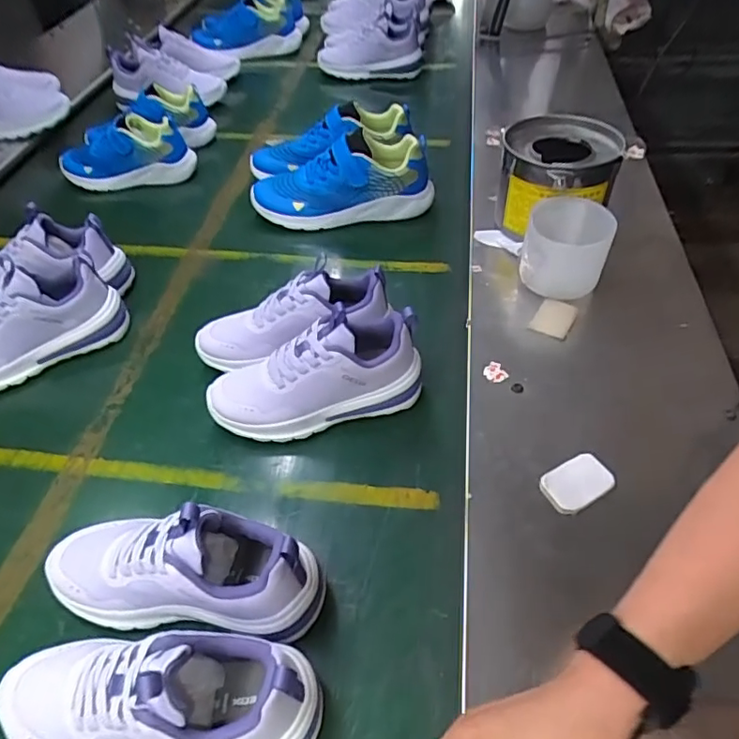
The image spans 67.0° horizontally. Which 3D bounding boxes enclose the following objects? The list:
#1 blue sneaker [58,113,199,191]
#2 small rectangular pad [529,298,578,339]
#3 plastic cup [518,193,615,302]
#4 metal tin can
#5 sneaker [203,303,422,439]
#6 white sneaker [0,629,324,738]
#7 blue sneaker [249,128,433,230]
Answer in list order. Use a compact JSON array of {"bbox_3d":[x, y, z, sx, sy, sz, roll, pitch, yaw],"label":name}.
[{"bbox_3d":[-0.384,-0.345,0.896,0.207,0.096,0.091,3,48,5],"label":"blue sneaker"},{"bbox_3d":[0.207,-0.058,0.626,0.039,0.007,0.053,23,53,22],"label":"small rectangular pad"},{"bbox_3d":[0.226,-0.140,0.644,0.091,0.085,0.102,13,50,14],"label":"plastic cup"},{"bbox_3d":[0.232,-0.232,0.703,0.131,0.117,0.136,-1,48,1],"label":"metal tin can"},{"bbox_3d":[-0.052,0.007,0.556,0.214,0.105,0.073,-16,49,-11],"label":"sneaker"},{"bbox_3d":[-0.144,0.221,0.363,0.217,0.101,0.077,0,48,3],"label":"white sneaker"},{"bbox_3d":[-0.039,-0.280,0.813,0.259,0.109,0.097,-4,48,-1],"label":"blue sneaker"}]

